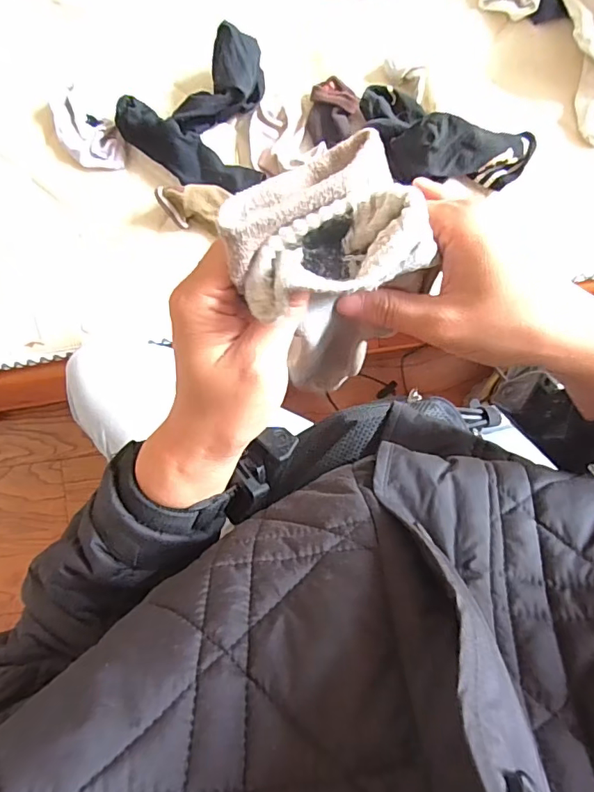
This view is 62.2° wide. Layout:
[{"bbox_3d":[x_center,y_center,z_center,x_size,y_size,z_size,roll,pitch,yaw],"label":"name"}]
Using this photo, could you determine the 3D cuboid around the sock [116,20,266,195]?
[{"bbox_3d":[-0.134,-0.343,0.599,0.174,0.051,0.159,1,91,10],"label":"sock"}]

